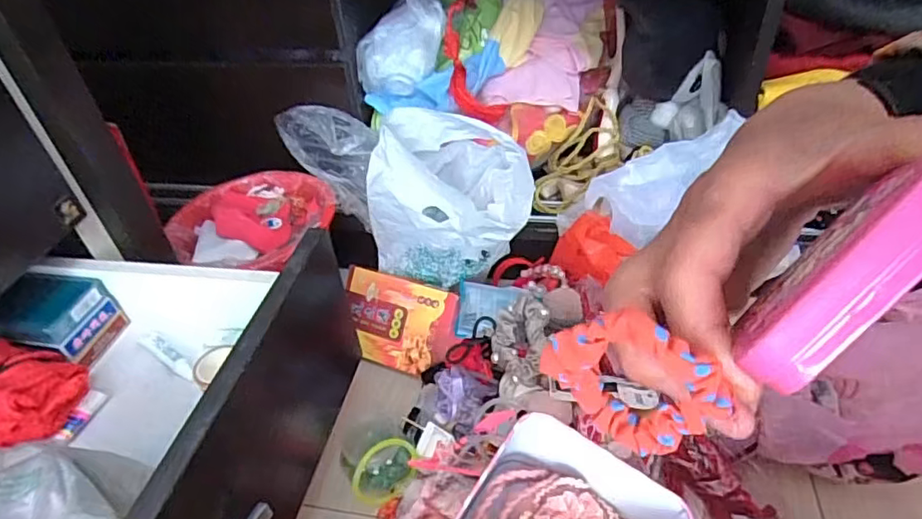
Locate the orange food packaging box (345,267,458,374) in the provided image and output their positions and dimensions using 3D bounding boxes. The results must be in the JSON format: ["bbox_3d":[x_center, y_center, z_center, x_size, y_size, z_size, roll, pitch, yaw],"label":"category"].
[{"bbox_3d":[-0.076,0.072,0.663,0.146,0.101,0.010,14,1,20],"label":"orange food packaging box"}]

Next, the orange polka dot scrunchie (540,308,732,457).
[{"bbox_3d":[0.054,0.039,0.187,0.052,0.056,0.016,11,43,18],"label":"orange polka dot scrunchie"}]

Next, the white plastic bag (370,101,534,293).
[{"bbox_3d":[-0.006,-0.060,0.638,0.179,0.178,0.113,17,45,24],"label":"white plastic bag"}]

